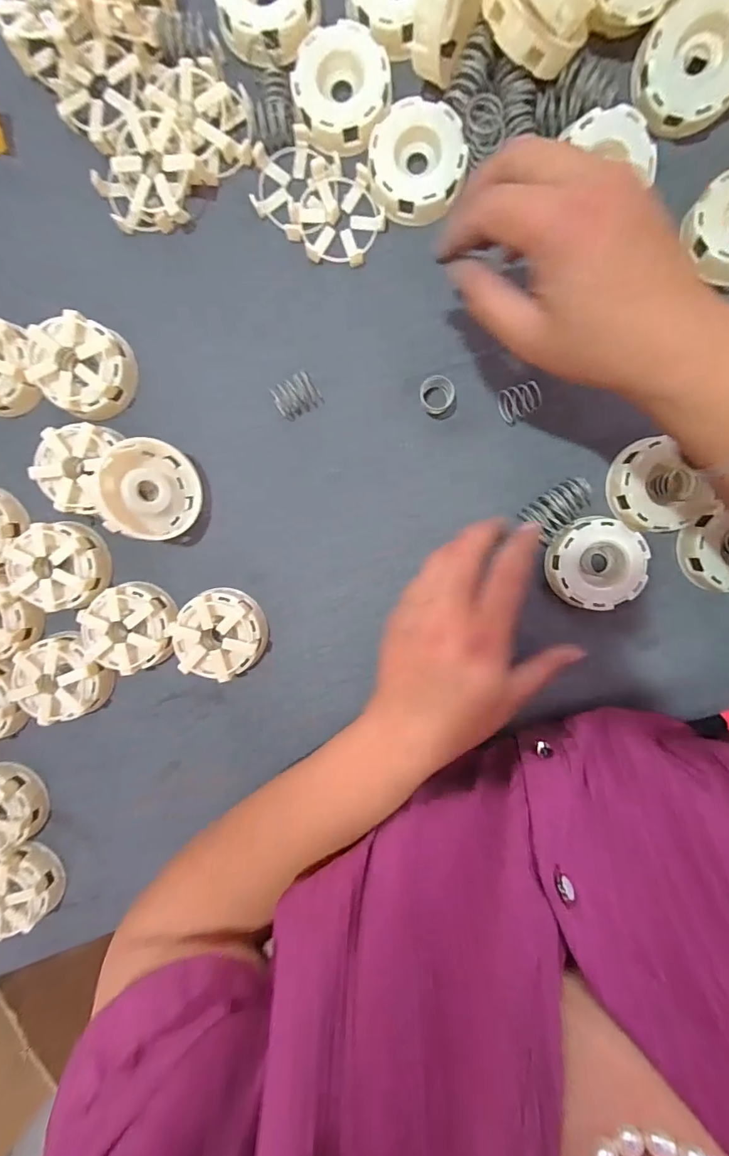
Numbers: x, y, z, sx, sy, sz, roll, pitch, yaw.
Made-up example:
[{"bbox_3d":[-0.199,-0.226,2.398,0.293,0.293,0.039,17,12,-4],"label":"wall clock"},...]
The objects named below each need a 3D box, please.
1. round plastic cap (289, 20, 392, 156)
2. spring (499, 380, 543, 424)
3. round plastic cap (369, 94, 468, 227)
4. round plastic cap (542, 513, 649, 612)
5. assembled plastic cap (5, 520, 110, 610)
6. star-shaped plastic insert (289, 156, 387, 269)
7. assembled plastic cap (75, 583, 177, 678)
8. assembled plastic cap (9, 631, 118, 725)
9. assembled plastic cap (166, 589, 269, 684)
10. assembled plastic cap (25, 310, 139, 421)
[{"bbox_3d":[-0.015,-0.321,0.304,0.062,0.017,0.068,0,96,2],"label":"round plastic cap"},{"bbox_3d":[0.110,-0.126,0.328,0.024,0.019,0.022,-27,94,5],"label":"spring"},{"bbox_3d":[0.035,-0.276,0.307,0.060,0.017,0.069,-3,96,3],"label":"round plastic cap"},{"bbox_3d":[0.166,-0.010,0.330,0.062,0.018,0.063,0,96,2],"label":"round plastic cap"},{"bbox_3d":[-0.233,-0.009,0.349,0.064,0.029,0.063,0,96,2],"label":"assembled plastic cap"},{"bbox_3d":[-0.018,-0.250,0.319,0.062,0.012,0.059,13,96,1],"label":"star-shaped plastic insert"},{"bbox_3d":[-0.178,0.038,0.353,0.064,0.033,0.062,0,96,2],"label":"assembled plastic cap"},{"bbox_3d":[-0.235,0.076,0.361,0.068,0.036,0.063,0,96,2],"label":"assembled plastic cap"},{"bbox_3d":[-0.109,0.041,0.347,0.063,0.032,0.061,0,96,2],"label":"assembled plastic cap"},{"bbox_3d":[-0.204,-0.152,0.332,0.065,0.028,0.065,0,96,2],"label":"assembled plastic cap"}]

